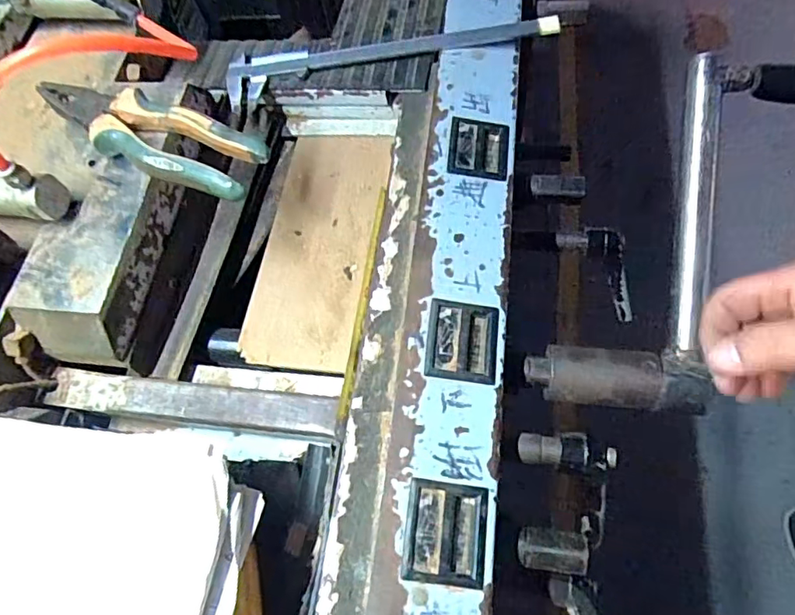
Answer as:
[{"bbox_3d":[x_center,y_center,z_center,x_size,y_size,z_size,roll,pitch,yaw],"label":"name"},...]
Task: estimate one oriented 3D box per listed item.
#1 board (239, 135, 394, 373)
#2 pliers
[{"bbox_3d":[-0.064,-0.058,0.466,0.090,0.018,0.224,5,66,11],"label":"board"},{"bbox_3d":[-0.189,-0.132,0.414,0.187,0.018,0.053,21,70,17],"label":"pliers"}]

